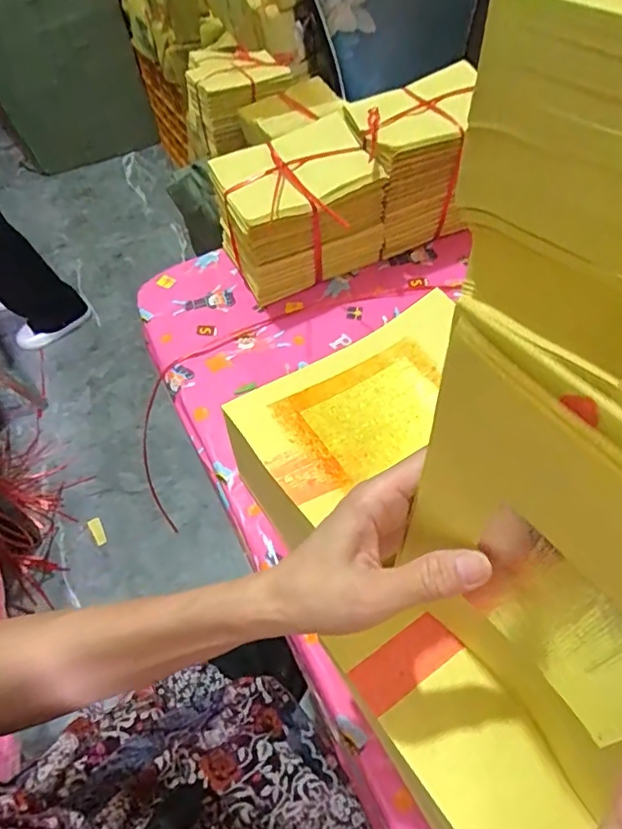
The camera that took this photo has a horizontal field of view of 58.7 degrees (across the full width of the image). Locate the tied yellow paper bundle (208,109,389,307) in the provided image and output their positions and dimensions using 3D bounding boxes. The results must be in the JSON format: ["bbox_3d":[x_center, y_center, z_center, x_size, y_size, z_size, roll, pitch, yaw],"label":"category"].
[{"bbox_3d":[-0.015,-0.232,0.645,0.166,0.143,0.122,-25,57,-12],"label":"tied yellow paper bundle"}]

